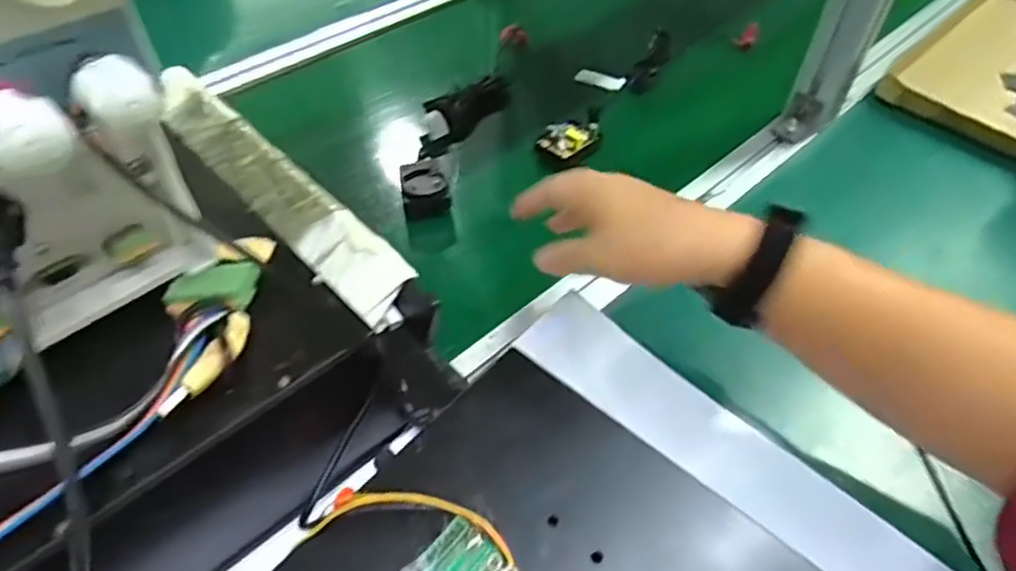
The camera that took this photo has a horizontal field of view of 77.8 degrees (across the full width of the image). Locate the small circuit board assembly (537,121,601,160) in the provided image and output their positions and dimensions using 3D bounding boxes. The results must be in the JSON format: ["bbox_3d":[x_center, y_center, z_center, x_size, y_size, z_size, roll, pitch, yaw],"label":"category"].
[{"bbox_3d":[0.056,-0.137,0.577,0.054,0.014,0.036,-33,56,-25],"label":"small circuit board assembly"}]

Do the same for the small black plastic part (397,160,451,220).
[{"bbox_3d":[-0.072,-0.081,0.540,0.037,0.033,0.050,-12,49,-9],"label":"small black plastic part"}]

